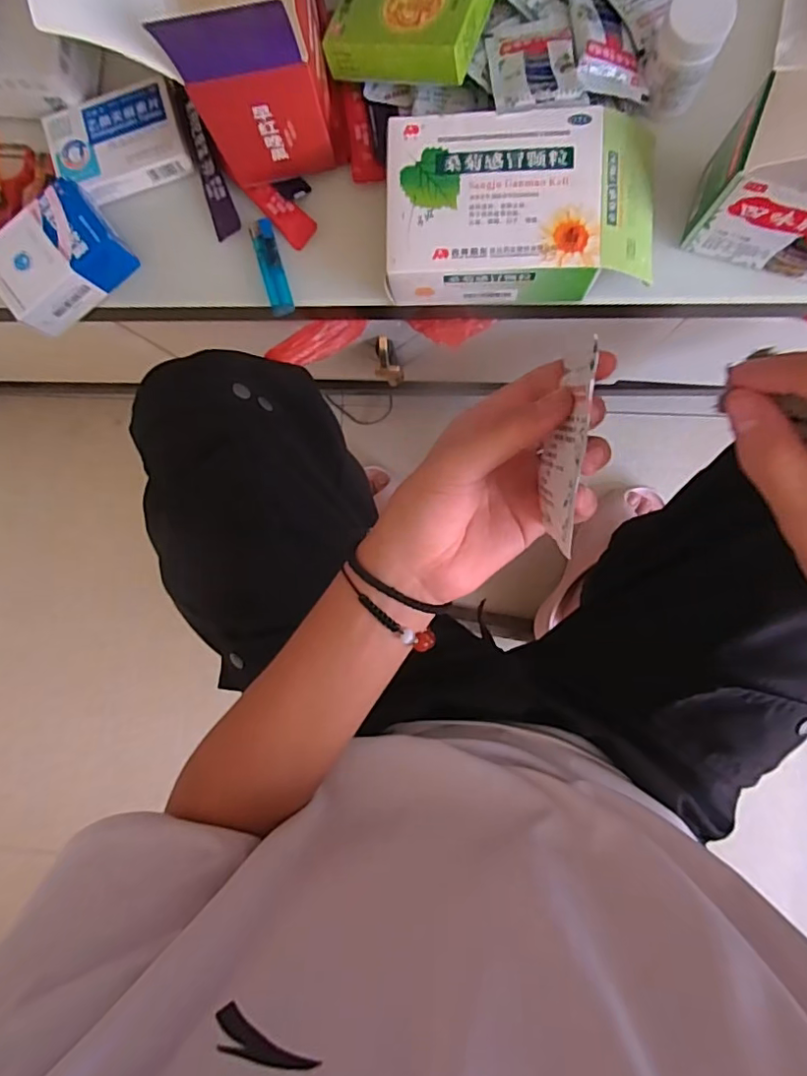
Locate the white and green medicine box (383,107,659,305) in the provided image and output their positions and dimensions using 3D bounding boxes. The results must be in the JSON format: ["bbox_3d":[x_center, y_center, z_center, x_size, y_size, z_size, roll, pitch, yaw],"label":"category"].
[{"bbox_3d":[0.086,-0.241,0.414,0.193,0.046,0.120,1,91,5],"label":"white and green medicine box"}]

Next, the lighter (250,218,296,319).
[{"bbox_3d":[-0.110,-0.228,0.472,0.020,0.011,0.077,-15,90,5],"label":"lighter"}]

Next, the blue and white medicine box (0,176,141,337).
[{"bbox_3d":[-0.289,-0.233,0.465,0.103,0.048,0.070,-40,87,5],"label":"blue and white medicine box"}]

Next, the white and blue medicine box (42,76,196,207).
[{"bbox_3d":[-0.239,-0.330,0.467,0.113,0.017,0.077,-14,90,5],"label":"white and blue medicine box"}]

